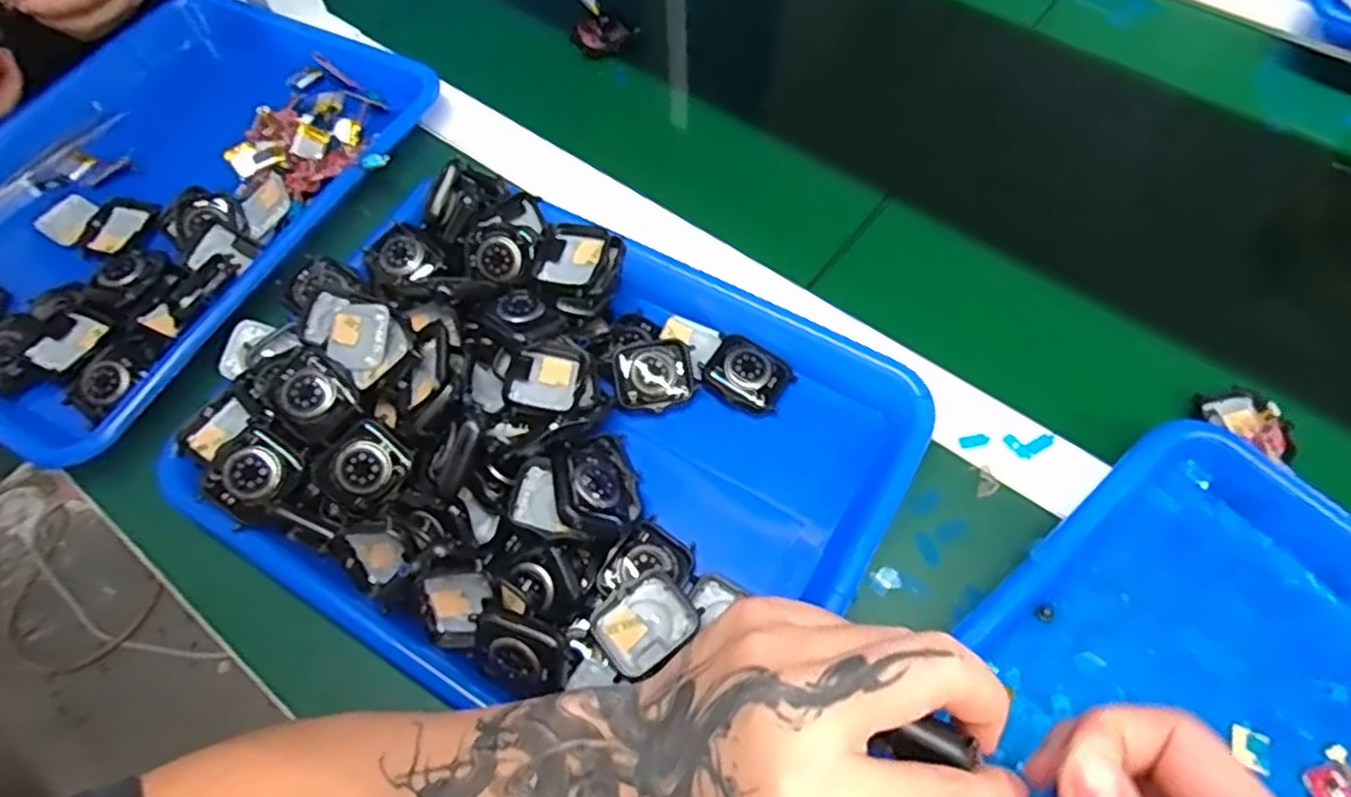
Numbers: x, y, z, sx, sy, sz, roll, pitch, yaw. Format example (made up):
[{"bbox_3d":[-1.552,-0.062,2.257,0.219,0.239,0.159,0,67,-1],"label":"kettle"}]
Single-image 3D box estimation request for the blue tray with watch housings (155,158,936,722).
[{"bbox_3d":[-0.064,0.015,0.382,0.334,0.054,0.252,26,68,14],"label":"blue tray with watch housings"}]

